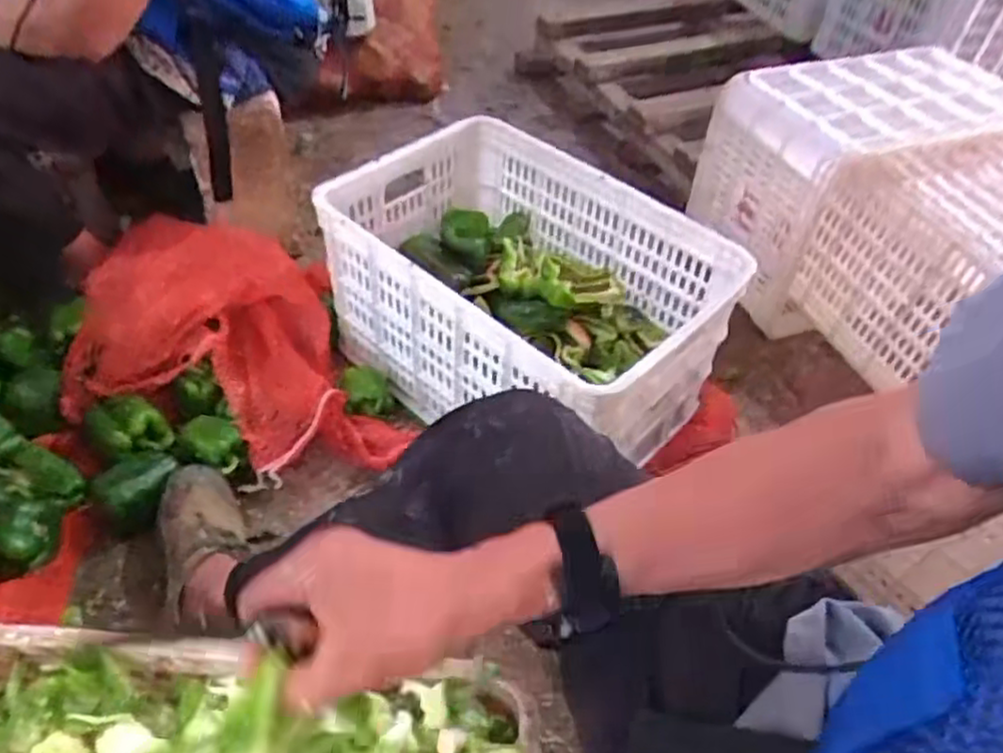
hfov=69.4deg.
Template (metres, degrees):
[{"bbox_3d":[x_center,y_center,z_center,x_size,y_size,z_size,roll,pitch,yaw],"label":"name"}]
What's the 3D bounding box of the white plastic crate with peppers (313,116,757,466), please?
[{"bbox_3d":[0.025,-0.120,1.057,0.534,0.259,0.338,37,55,25],"label":"white plastic crate with peppers"}]

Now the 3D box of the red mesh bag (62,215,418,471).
[{"bbox_3d":[-0.356,-0.069,1.068,0.502,0.155,0.367,9,48,3],"label":"red mesh bag"}]

